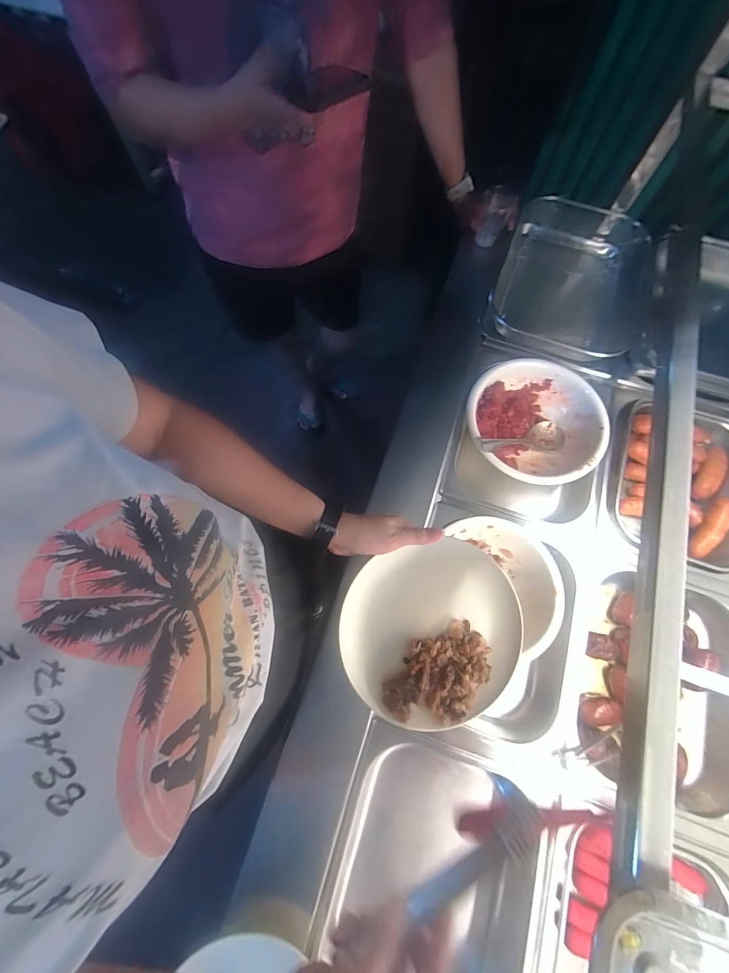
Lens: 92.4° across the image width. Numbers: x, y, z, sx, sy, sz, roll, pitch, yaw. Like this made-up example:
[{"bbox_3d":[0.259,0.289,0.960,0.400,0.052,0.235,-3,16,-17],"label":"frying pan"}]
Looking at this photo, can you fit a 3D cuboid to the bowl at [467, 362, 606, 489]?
[{"bbox_3d":[0.309,-0.112,0.660,0.230,0.082,0.233,0,72,-1],"label":"bowl"}]

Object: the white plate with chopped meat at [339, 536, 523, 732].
[{"bbox_3d":[0.084,0.178,0.431,0.214,0.035,0.214,1,81,-4],"label":"white plate with chopped meat"}]

